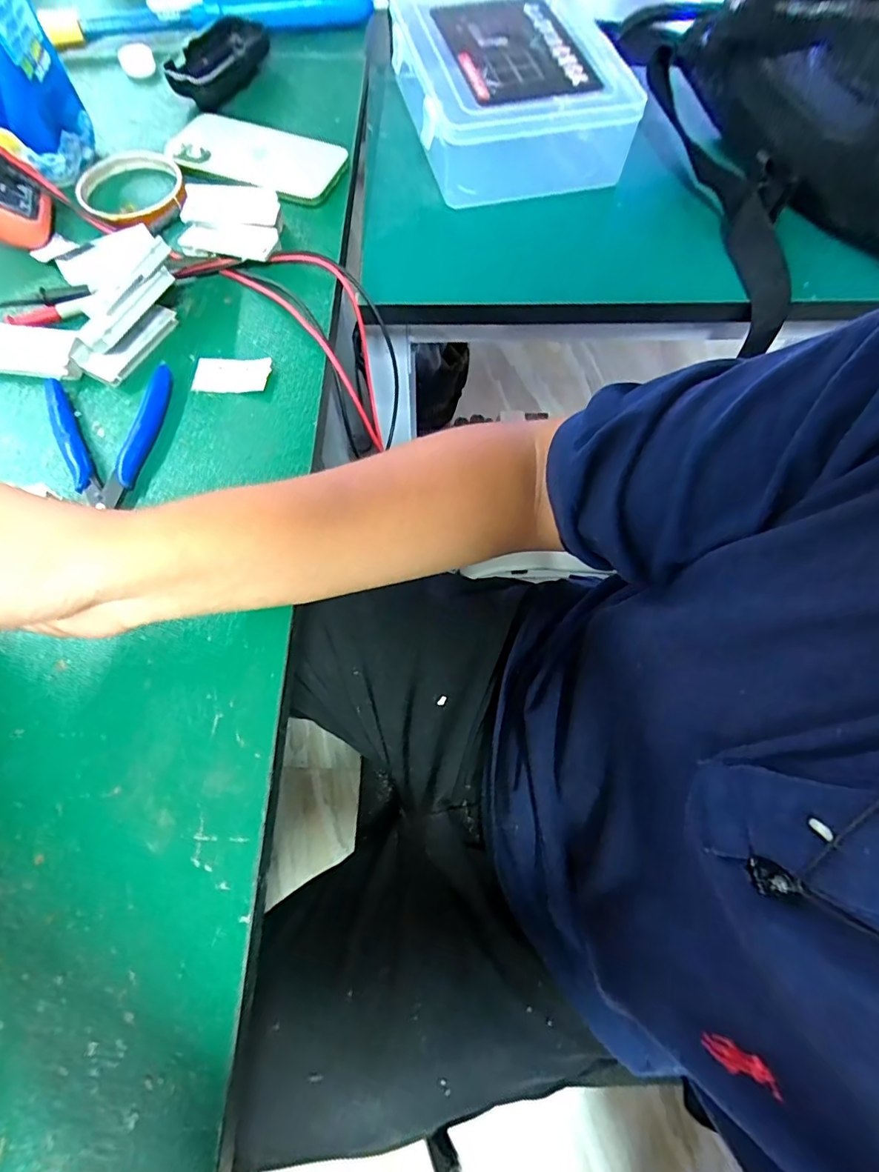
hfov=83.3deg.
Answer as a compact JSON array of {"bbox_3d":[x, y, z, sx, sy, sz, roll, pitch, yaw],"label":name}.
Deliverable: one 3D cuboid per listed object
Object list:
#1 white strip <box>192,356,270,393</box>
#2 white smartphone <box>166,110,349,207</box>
[{"bbox_3d":[-0.145,-0.147,0.344,0.053,0.004,0.029,7,72,8],"label":"white strip"},{"bbox_3d":[-0.153,-0.363,0.420,0.145,0.014,0.073,21,69,6],"label":"white smartphone"}]

